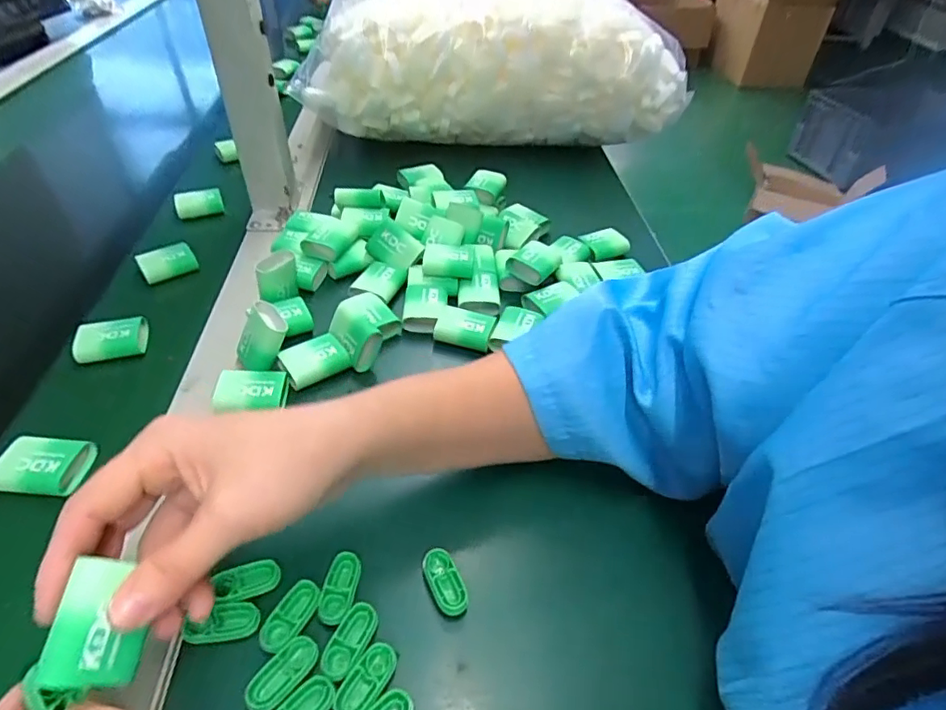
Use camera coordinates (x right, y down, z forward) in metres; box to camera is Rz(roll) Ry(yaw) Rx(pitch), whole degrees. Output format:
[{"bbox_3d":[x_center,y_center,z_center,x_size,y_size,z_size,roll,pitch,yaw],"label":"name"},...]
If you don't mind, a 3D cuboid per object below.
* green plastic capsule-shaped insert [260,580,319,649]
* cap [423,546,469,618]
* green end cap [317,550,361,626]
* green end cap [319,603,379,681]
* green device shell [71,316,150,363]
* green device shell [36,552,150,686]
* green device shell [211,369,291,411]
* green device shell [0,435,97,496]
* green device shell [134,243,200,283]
[{"bbox_3d":[-0.087,0.124,0.261,0.017,0.004,0.034,24,46,16],"label":"green plastic capsule-shaped insert"},{"bbox_3d":[-0.014,0.115,0.279,0.015,0.004,0.035,-19,50,-25],"label":"cap"},{"bbox_3d":[-0.066,0.116,0.273,0.015,0.005,0.034,9,44,1],"label":"green end cap"},{"bbox_3d":[-0.057,0.132,0.254,0.015,0.004,0.034,21,46,14],"label":"green end cap"},{"bbox_3d":[-0.266,-0.013,0.399,0.047,0.019,0.028,-10,47,-18],"label":"green device shell"},{"bbox_3d":[-0.140,0.100,0.206,0.015,0.031,0.041,-20,54,38],"label":"green device shell"},{"bbox_3d":[-0.143,0.023,0.354,0.043,0.011,0.030,-1,45,-9],"label":"green device shell"},{"bbox_3d":[-0.254,0.065,0.322,0.042,0.017,0.034,4,44,-3],"label":"green device shell"},{"bbox_3d":[-0.263,-0.080,0.470,0.042,0.018,0.028,-24,52,-28],"label":"green device shell"}]

